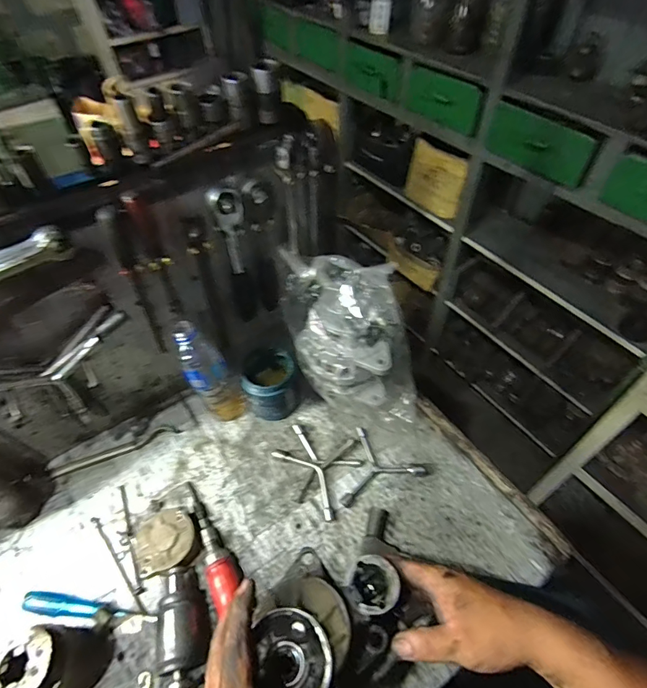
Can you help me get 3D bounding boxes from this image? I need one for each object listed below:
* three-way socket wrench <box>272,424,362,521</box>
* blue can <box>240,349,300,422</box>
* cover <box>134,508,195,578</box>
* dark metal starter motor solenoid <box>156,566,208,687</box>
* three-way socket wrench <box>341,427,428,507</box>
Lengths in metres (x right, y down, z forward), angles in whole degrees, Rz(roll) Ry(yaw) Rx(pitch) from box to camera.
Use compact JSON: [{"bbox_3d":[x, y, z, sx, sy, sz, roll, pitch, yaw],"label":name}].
[{"bbox_3d":[-0.015,0.193,0.667,0.126,0.023,0.120,23,57,18],"label":"three-way socket wrench"},{"bbox_3d":[-0.090,0.065,0.721,0.098,0.093,0.106,-15,54,-9],"label":"blue can"},{"bbox_3d":[-0.221,0.279,0.591,0.077,0.041,0.076,-1,53,1],"label":"cover"},{"bbox_3d":[-0.177,0.363,0.525,0.059,0.049,0.149,-9,53,-4],"label":"dark metal starter motor solenoid"},{"bbox_3d":[0.080,0.209,0.654,0.127,0.019,0.121,27,58,21],"label":"three-way socket wrench"}]

